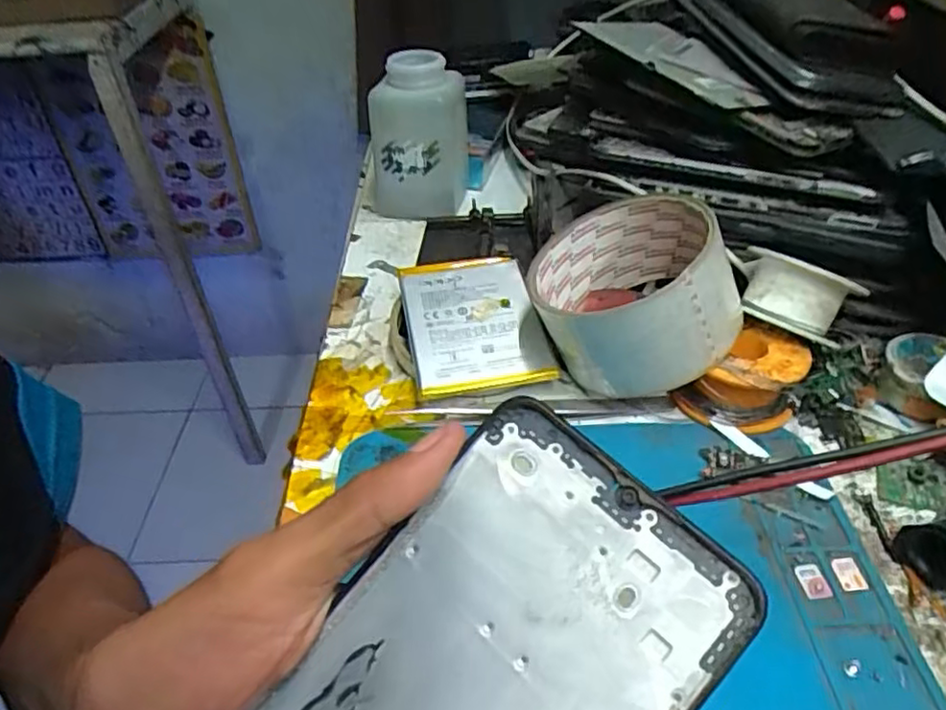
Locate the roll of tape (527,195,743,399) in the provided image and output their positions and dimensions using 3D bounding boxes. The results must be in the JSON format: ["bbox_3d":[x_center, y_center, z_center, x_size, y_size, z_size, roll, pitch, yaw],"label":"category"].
[{"bbox_3d":[0.072,-0.027,0.297,0.083,0.053,0.083,-19,34,13],"label":"roll of tape"}]

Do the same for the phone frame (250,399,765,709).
[{"bbox_3d":[-0.014,0.090,0.144,0.071,0.004,0.158,39,86,20],"label":"phone frame"}]

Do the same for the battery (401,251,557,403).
[{"bbox_3d":[0.000,-0.016,0.323,0.063,0.008,0.085,-10,52,-6],"label":"battery"}]

